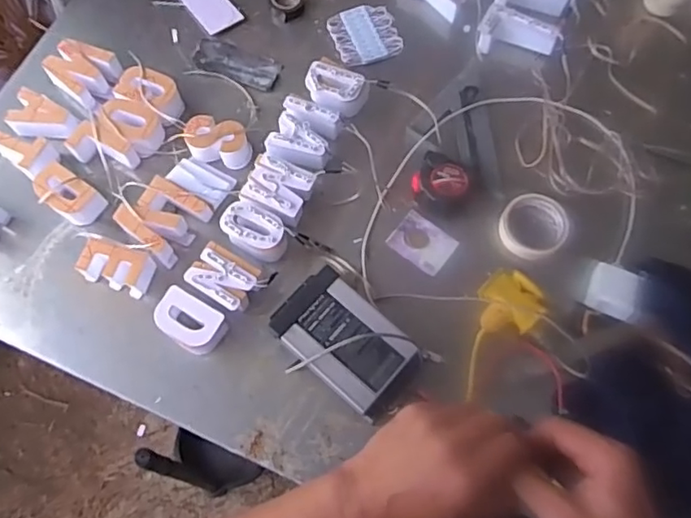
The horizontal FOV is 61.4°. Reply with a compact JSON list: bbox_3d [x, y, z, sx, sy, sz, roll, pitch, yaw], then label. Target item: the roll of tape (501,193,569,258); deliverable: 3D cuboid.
[{"bbox_3d":[0.258,-0.046,0.793,0.093,0.018,0.091,1,72,-2],"label":"roll of tape"}]

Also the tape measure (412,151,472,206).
[{"bbox_3d":[0.135,-0.111,0.817,0.073,0.037,0.070,23,72,6],"label":"tape measure"}]

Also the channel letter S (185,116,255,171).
[{"bbox_3d":[-0.180,-0.165,0.822,0.091,0.036,0.059,6,71,2],"label":"channel letter S"}]

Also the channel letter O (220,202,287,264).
[{"bbox_3d":[-0.120,-0.034,0.787,0.093,0.051,0.057,30,74,10],"label":"channel letter O"}]

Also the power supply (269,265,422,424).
[{"bbox_3d":[0.002,0.105,0.731,0.179,0.050,0.110,41,75,11],"label":"power supply"}]

